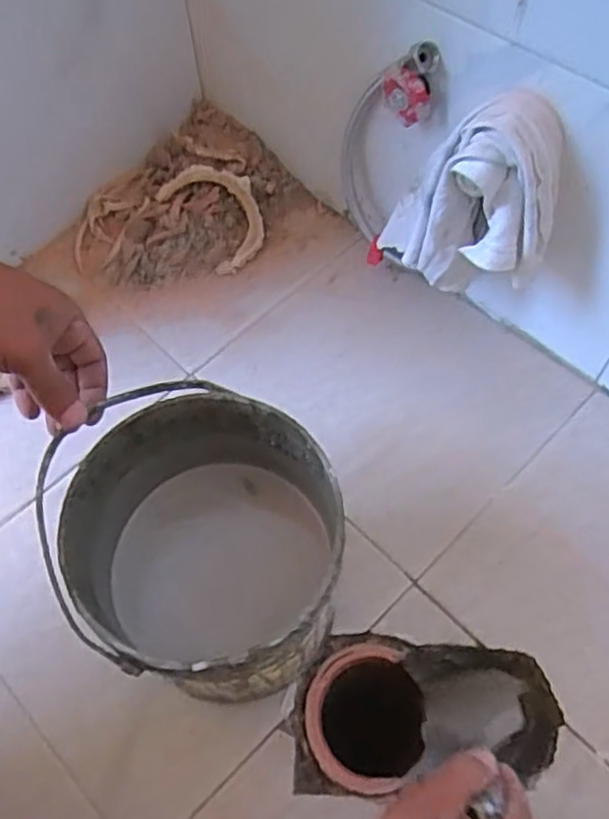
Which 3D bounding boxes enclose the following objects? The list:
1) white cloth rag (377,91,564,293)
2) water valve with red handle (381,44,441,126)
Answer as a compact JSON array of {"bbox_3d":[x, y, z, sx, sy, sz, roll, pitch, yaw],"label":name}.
[{"bbox_3d":[0.141,-0.169,0.574,0.128,0.168,0.078,31,67,18],"label":"white cloth rag"},{"bbox_3d":[0.085,-0.267,0.578,0.042,0.073,0.028,11,62,9],"label":"water valve with red handle"}]

